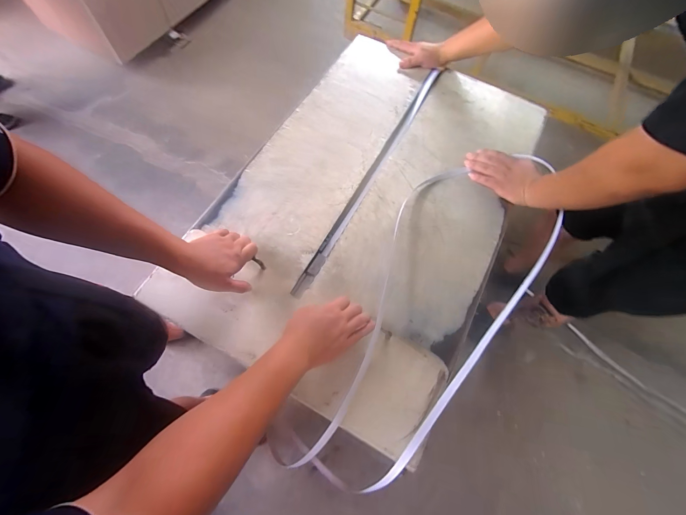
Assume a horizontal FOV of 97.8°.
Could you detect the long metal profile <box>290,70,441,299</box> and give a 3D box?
[{"bbox_3d":[0.087,-0.220,0.696,0.026,0.013,0.730,27,68,9],"label":"long metal profile"}]

